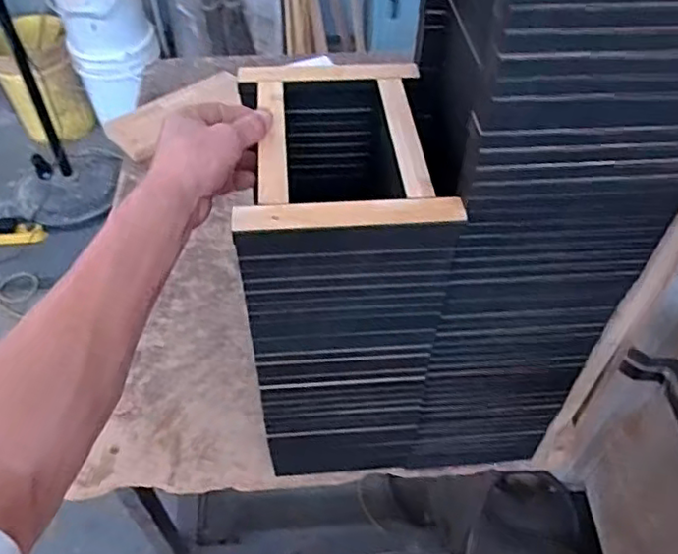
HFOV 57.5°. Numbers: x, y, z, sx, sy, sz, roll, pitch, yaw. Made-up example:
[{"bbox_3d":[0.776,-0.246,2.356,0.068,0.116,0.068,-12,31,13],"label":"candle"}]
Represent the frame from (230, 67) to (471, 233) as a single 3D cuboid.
[{"bbox_3d":[-0.001,-0.130,0.554,0.175,0.020,0.240,-4,50,-3],"label":"frame"}]

